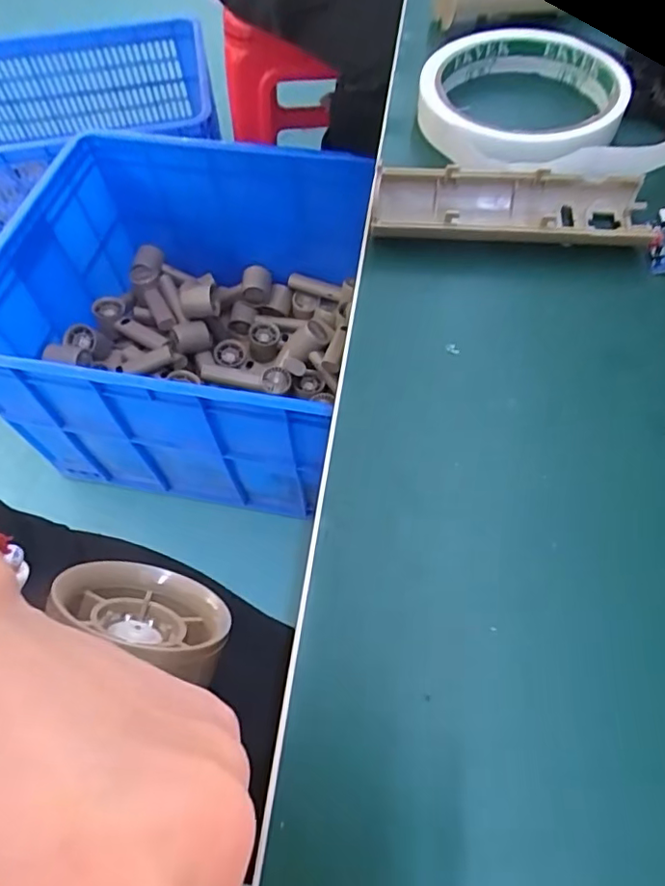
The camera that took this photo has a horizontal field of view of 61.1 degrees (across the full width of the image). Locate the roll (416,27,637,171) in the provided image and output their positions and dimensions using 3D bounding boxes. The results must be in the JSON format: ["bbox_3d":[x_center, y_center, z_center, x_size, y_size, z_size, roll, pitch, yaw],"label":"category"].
[{"bbox_3d":[0.087,-0.160,0.259,0.103,0.014,0.094,-1,60,2],"label":"roll"}]

